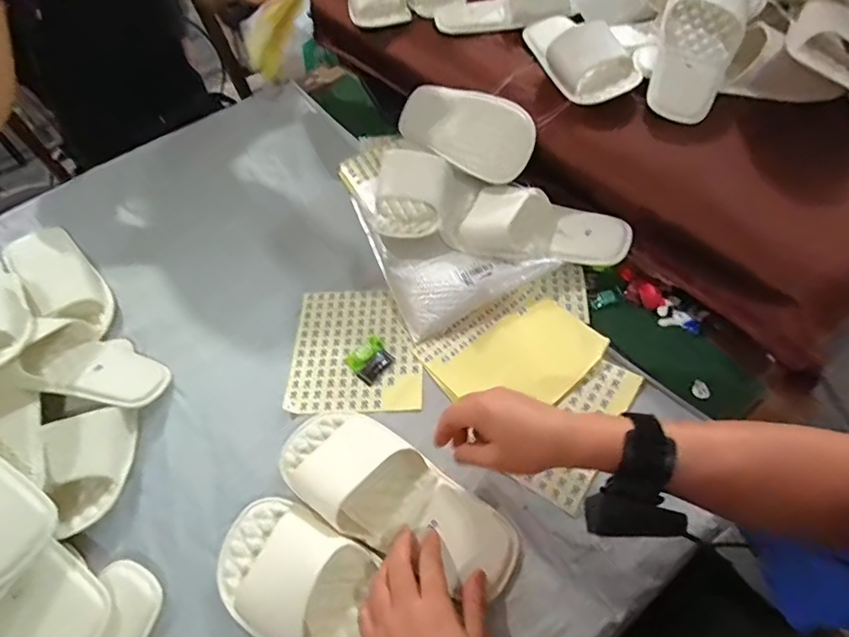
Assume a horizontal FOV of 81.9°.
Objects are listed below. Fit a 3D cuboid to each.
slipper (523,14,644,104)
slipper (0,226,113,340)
[{"bbox_3d":[0.213,-0.375,0.680,0.092,0.051,0.221,-18,57,-6],"label":"slipper"},{"bbox_3d":[-0.510,-0.065,0.676,0.268,0.054,0.084,37,67,25],"label":"slipper"}]

